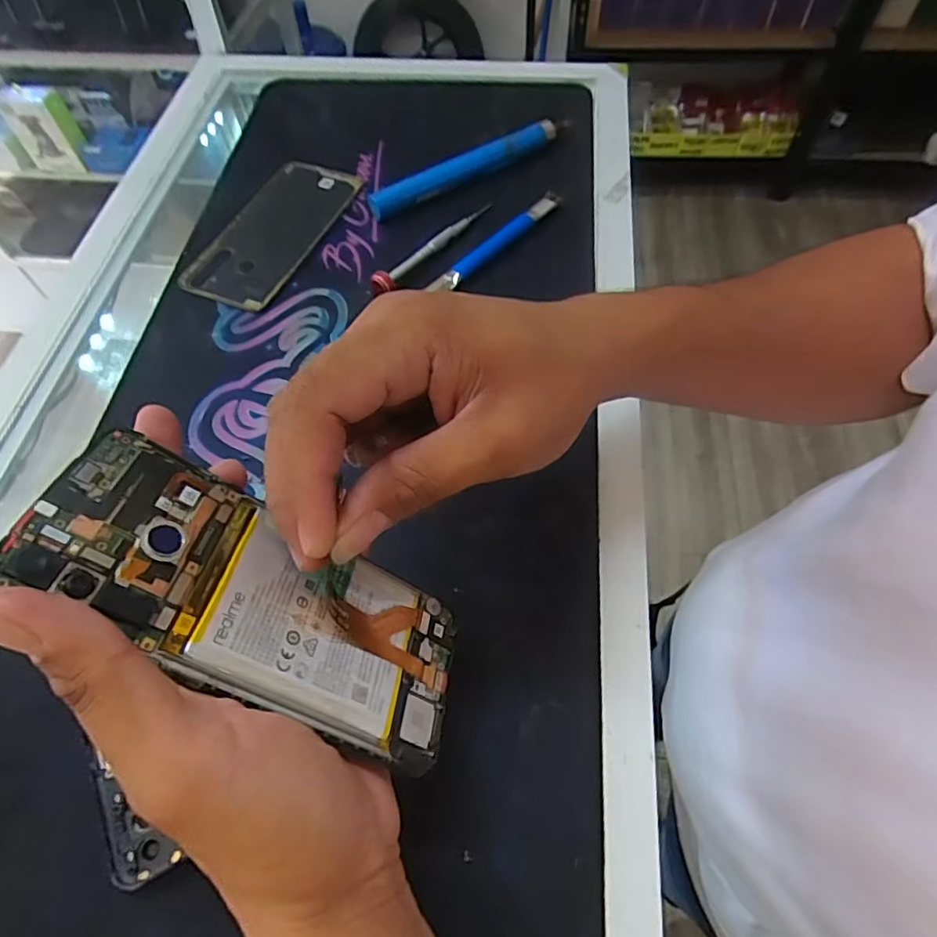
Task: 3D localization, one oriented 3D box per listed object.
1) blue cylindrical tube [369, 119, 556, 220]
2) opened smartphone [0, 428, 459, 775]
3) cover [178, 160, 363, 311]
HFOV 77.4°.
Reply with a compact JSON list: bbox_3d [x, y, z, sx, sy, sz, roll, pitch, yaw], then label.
[{"bbox_3d":[0.001,-0.238,0.460,0.169,0.016,0.019,-33,65,-16],"label":"blue cylindrical tube"},{"bbox_3d":[-0.068,0.046,0.205,0.152,0.004,0.064,34,39,-21],"label":"opened smartphone"},{"bbox_3d":[-0.147,-0.181,0.442,0.081,0.010,0.154,16,62,11],"label":"cover"}]

